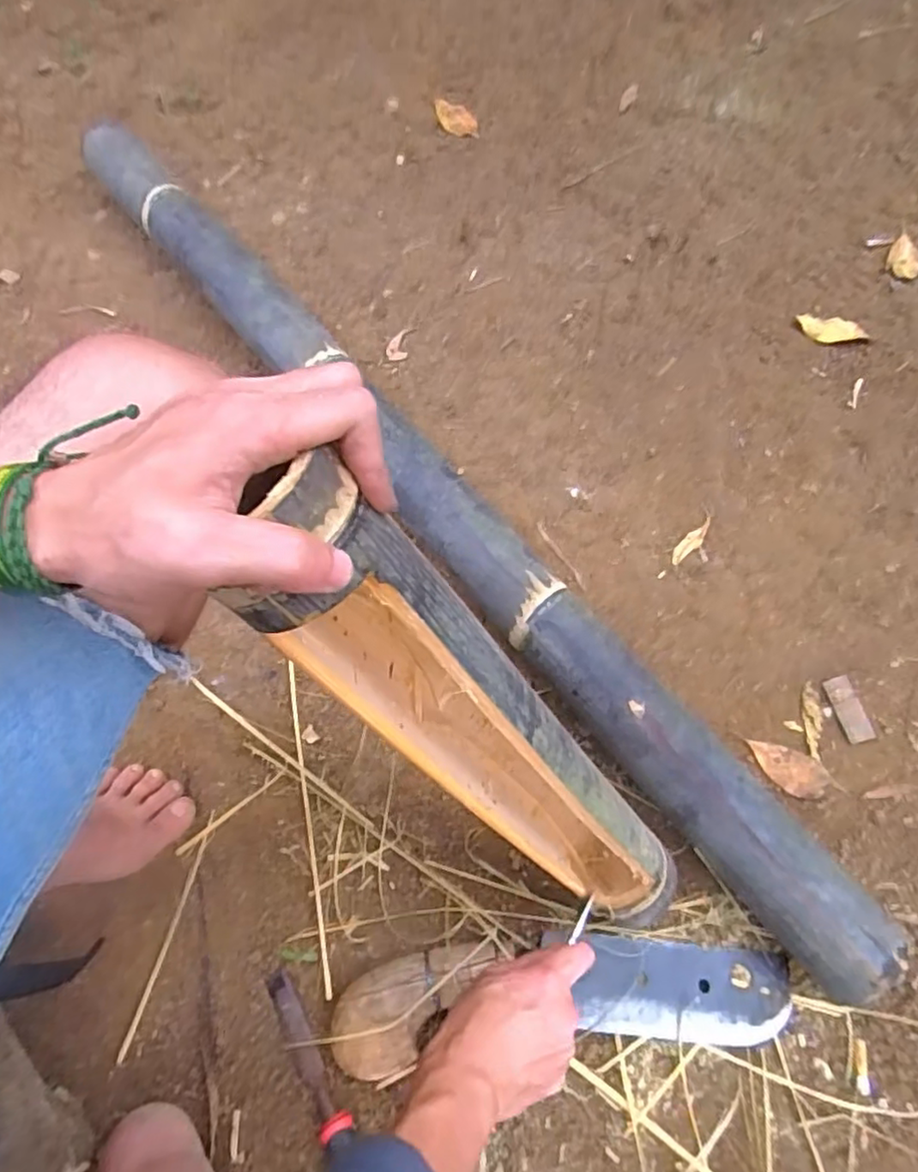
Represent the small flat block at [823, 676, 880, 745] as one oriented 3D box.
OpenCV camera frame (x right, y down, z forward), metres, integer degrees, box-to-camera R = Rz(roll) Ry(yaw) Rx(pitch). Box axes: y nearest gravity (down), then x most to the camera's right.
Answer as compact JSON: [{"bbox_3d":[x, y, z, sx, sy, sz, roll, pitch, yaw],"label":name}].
[{"bbox_3d":[0.397,0.125,0.645,0.029,0.004,0.066,-13,68,-5],"label":"small flat block"}]

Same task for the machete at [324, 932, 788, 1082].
[{"bbox_3d":[0.090,0.340,0.525,0.374,0.038,0.084,-3,68,-1],"label":"machete"}]

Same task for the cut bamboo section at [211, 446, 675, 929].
[{"bbox_3d":[0.024,0.102,0.396,0.087,0.461,0.077,21,66,44],"label":"cut bamboo section"}]

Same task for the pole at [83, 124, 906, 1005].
[{"bbox_3d":[-0.062,-0.132,0.710,0.083,0.094,1.250,-37,72,-13],"label":"pole"}]

